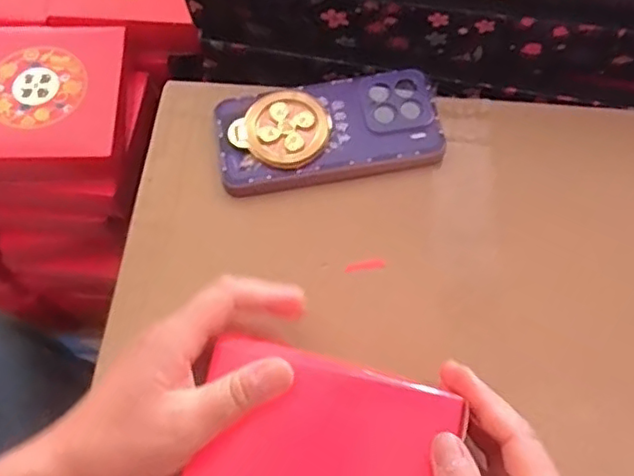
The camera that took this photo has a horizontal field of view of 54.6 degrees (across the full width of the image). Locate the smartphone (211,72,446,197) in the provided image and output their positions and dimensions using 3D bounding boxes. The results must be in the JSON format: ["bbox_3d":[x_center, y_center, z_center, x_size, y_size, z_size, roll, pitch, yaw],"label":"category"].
[{"bbox_3d":[0.007,-0.074,0.419,0.149,0.014,0.076,-9,67,-4],"label":"smartphone"}]

